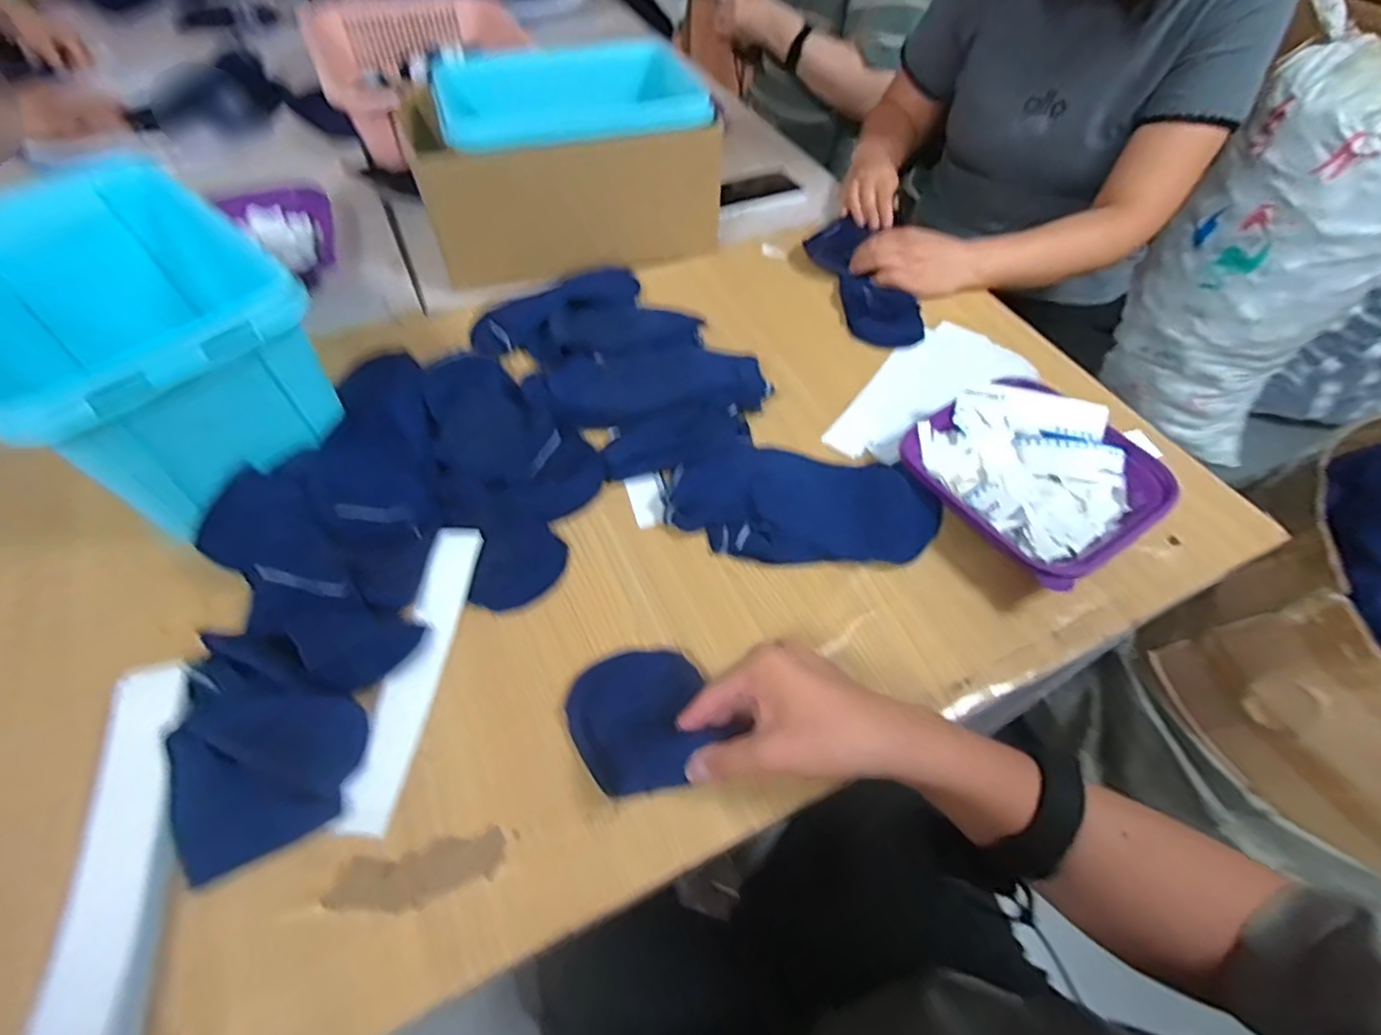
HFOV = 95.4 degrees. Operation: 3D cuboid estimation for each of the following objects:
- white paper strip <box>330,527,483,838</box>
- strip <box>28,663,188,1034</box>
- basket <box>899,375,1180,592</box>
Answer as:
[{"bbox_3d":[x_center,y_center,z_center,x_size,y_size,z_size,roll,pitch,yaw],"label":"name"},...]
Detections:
[{"bbox_3d":[-0.188,0.102,0.437,0.033,0.015,0.213,6,55,1],"label":"white paper strip"},{"bbox_3d":[-0.315,0.191,0.343,0.035,0.049,0.227,-12,56,-12],"label":"strip"},{"bbox_3d":[0.294,-0.037,0.543,0.179,0.056,0.176,-26,60,-20],"label":"basket"}]

